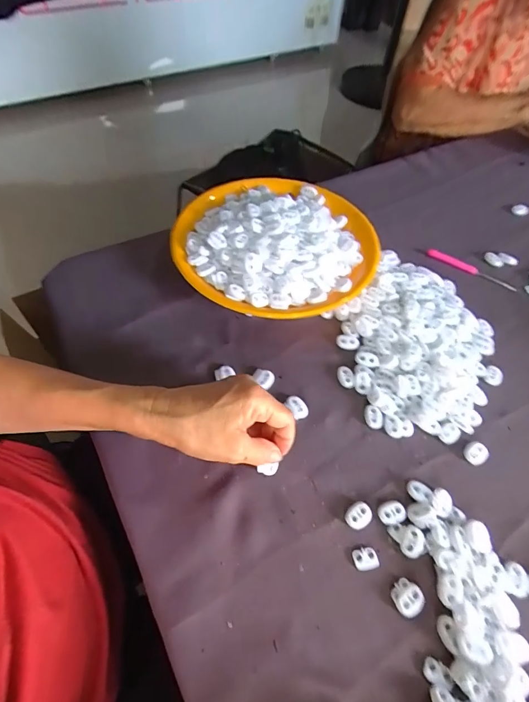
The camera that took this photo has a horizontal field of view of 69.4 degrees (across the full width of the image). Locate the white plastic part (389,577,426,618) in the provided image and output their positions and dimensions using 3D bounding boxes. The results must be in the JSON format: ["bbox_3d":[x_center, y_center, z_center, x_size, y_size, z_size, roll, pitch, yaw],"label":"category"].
[{"bbox_3d":[0.107,0.184,0.285,0.022,0.005,0.023,1,54,-2],"label":"white plastic part"}]

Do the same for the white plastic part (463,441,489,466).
[{"bbox_3d":[0.196,0.094,0.353,0.023,0.006,0.020,-22,58,-18],"label":"white plastic part"}]

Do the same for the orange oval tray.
[{"bbox_3d":[0.015,-0.131,0.462,0.236,0.057,0.241,23,56,13],"label":"orange oval tray"}]

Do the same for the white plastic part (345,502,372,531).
[{"bbox_3d":[0.078,0.136,0.317,0.023,0.004,0.018,-29,61,-22],"label":"white plastic part"}]

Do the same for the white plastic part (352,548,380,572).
[{"bbox_3d":[0.080,0.163,0.299,0.020,0.004,0.016,-7,55,-8],"label":"white plastic part"}]

